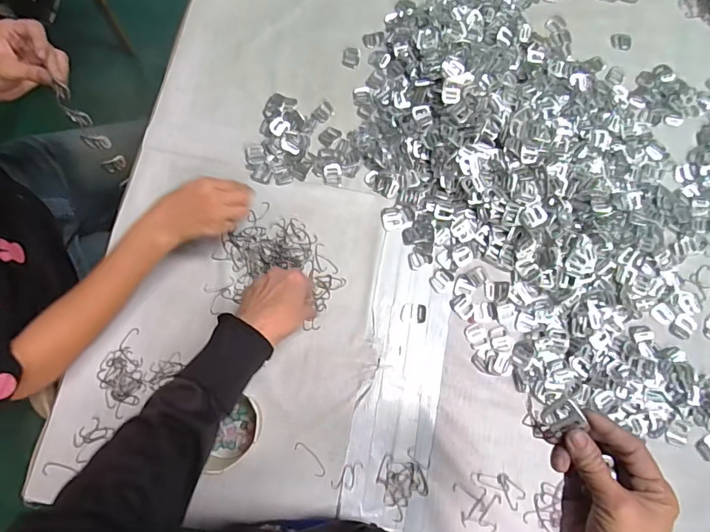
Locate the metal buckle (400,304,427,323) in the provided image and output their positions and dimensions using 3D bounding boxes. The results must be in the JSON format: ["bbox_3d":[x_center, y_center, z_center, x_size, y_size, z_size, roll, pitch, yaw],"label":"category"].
[{"bbox_3d":[0.079,0.063,0.607,0.034,0.004,0.026,6,72,-1],"label":"metal buckle"}]

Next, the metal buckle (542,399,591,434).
[{"bbox_3d":[0.148,0.108,0.324,0.027,0.005,0.020,-35,73,34],"label":"metal buckle"}]

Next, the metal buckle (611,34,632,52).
[{"bbox_3d":[0.452,-0.380,0.764,0.035,0.005,0.032,10,72,1],"label":"metal buckle"}]

